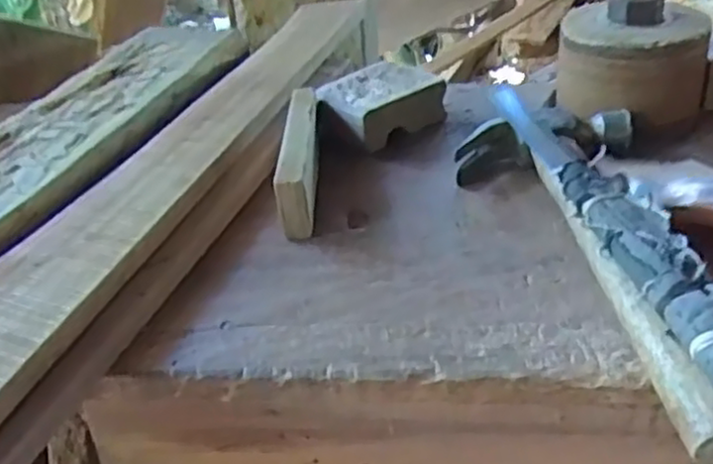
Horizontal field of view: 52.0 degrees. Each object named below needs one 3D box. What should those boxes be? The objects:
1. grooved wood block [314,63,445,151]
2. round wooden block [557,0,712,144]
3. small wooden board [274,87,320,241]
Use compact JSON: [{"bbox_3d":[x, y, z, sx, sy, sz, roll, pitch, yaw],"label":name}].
[{"bbox_3d":[0.018,-0.099,0.561,0.082,0.032,0.065,-27,40,-29],"label":"grooved wood block"},{"bbox_3d":[0.193,-0.113,0.515,0.099,0.073,0.079,12,37,22],"label":"round wooden block"},{"bbox_3d":[-0.037,-0.052,0.499,0.021,0.044,0.145,-3,34,2],"label":"small wooden board"}]

